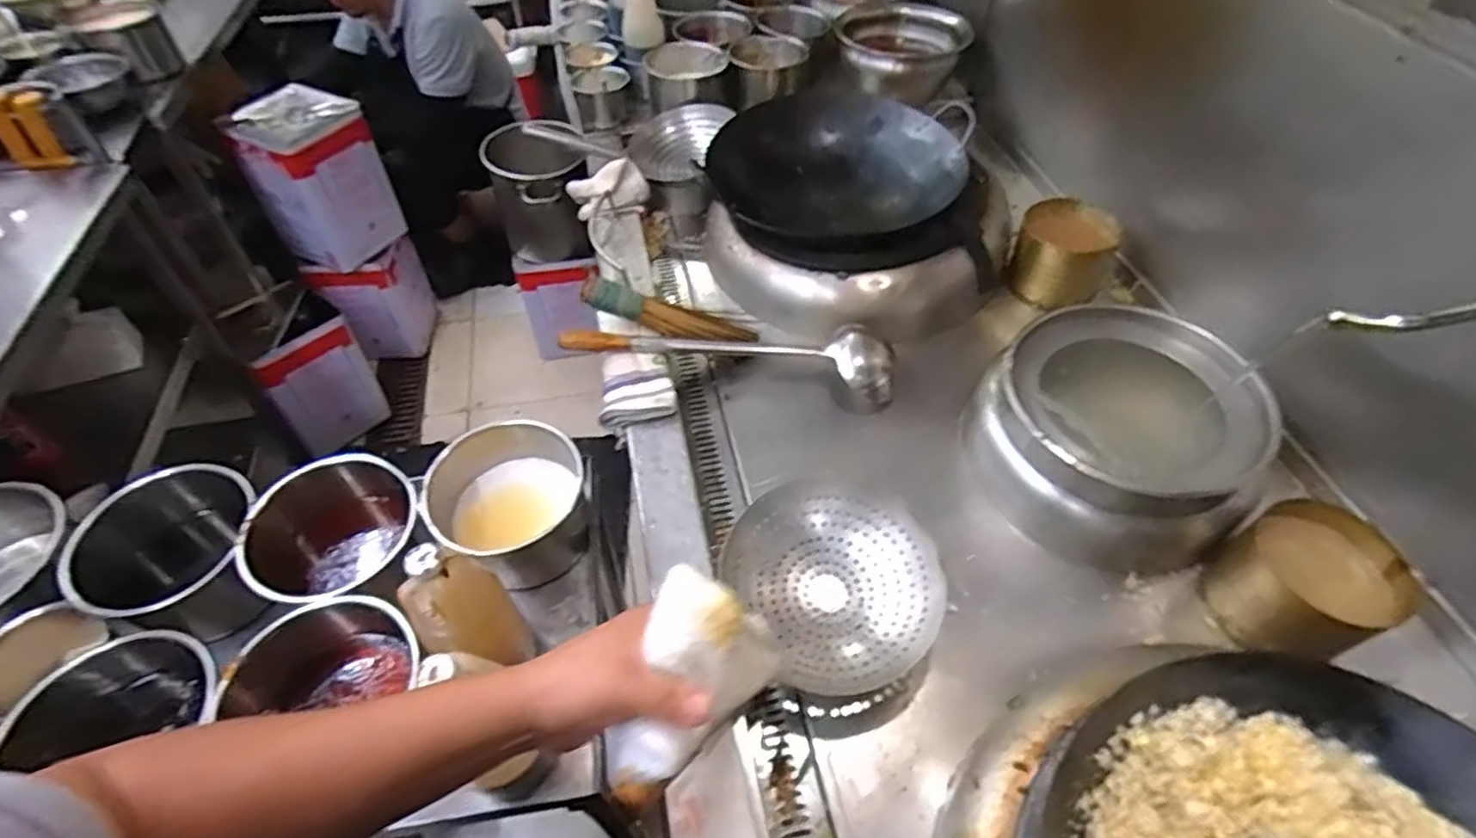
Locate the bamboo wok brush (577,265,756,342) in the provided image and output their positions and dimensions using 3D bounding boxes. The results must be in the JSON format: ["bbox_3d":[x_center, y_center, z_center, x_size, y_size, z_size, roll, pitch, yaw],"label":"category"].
[{"bbox_3d":[-0.105,-0.161,1.092,0.282,0.037,0.057,15,48,-18],"label":"bamboo wok brush"}]

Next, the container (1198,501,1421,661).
[{"bbox_3d":[0.666,0.194,0.812,0.155,0.115,0.152,1,50,-1],"label":"container"}]

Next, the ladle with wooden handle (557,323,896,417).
[{"bbox_3d":[-0.007,-0.103,1.078,0.507,0.110,0.118,1,50,0],"label":"ladle with wooden handle"}]

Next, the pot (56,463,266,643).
[{"bbox_3d":[-0.625,0.161,0.763,0.162,0.116,0.169,1,50,-1],"label":"pot"}]

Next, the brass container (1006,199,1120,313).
[{"bbox_3d":[0.582,-0.293,1.224,0.162,0.138,0.140,23,54,17],"label":"brass container"}]

